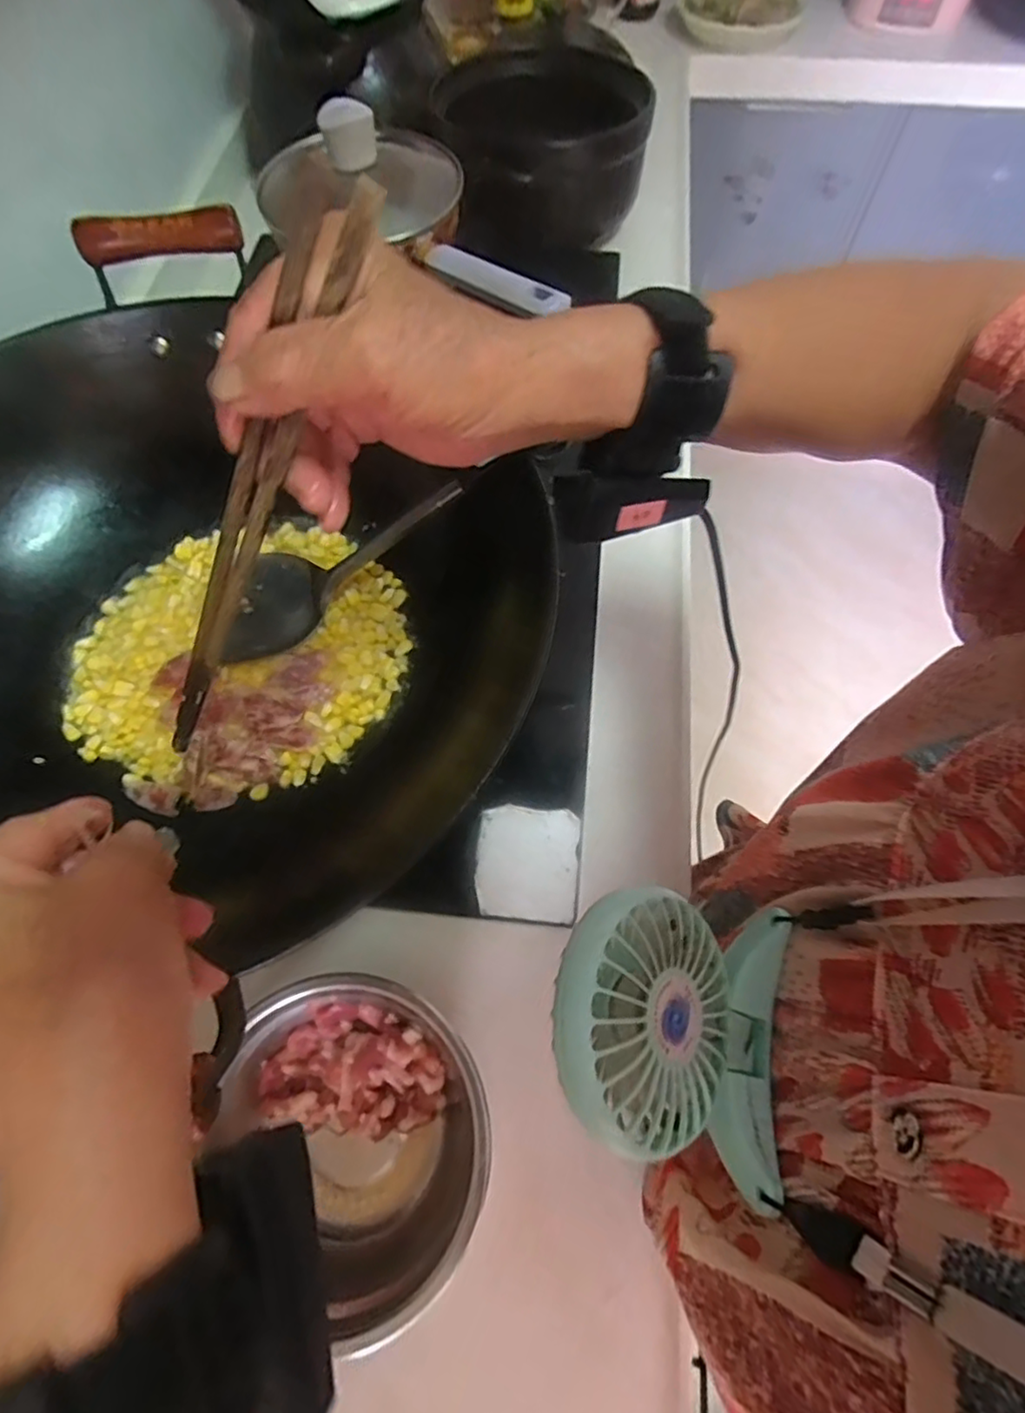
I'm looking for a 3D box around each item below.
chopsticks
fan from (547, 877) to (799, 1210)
[{"bbox_3d":[-0.104,-0.072,0.241,0.026,0.235,0.010,42,31,15],"label":"chopsticks"},{"bbox_3d":[0.055,0.107,0.212,0.083,0.058,0.083,1,66,-1],"label":"fan"}]

